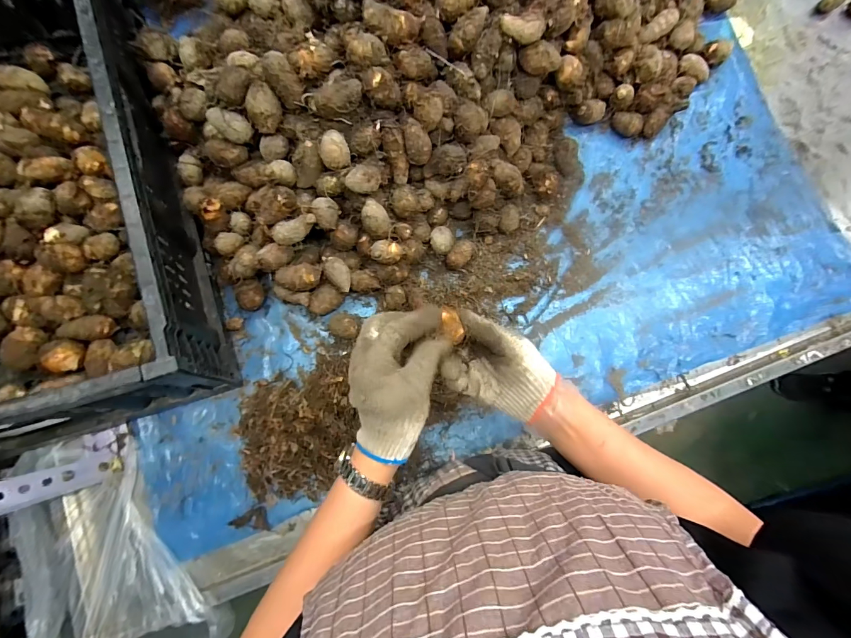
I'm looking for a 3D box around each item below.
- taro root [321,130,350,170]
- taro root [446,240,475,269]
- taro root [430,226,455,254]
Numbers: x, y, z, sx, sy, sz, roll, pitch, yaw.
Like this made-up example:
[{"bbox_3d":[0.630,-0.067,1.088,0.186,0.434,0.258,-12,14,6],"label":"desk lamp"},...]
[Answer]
[{"bbox_3d":[-0.119,-0.219,0.489,0.037,0.036,0.045,-12,83,-7],"label":"taro root"},{"bbox_3d":[0.054,-0.098,0.566,0.028,0.030,0.051,37,80,1],"label":"taro root"},{"bbox_3d":[0.025,-0.117,0.567,0.035,0.032,0.044,8,81,-4],"label":"taro root"}]

